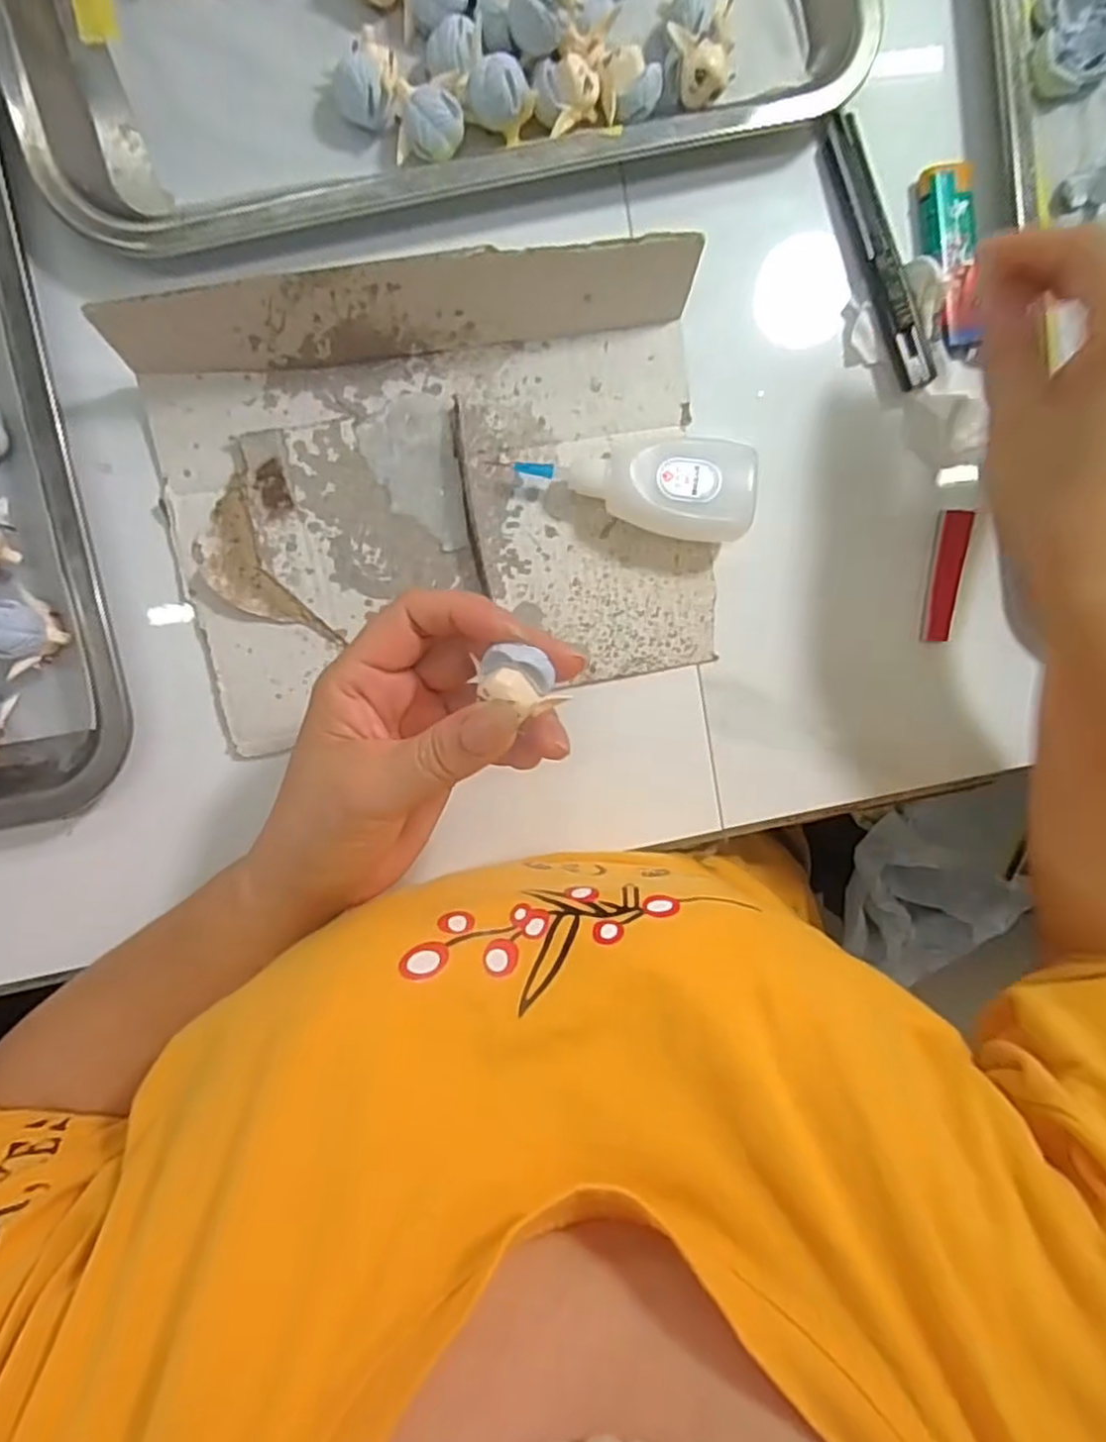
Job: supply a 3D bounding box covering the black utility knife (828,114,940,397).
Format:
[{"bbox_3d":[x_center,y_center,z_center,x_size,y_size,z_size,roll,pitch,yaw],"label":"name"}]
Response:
[{"bbox_3d":[0.149,-0.214,0.330,0.016,0.013,0.122,-22,96,-5],"label":"black utility knife"}]

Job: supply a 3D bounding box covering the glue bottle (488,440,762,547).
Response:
[{"bbox_3d":[0.035,-0.106,0.318,0.103,0.032,0.041,9,96,-7],"label":"glue bottle"}]

